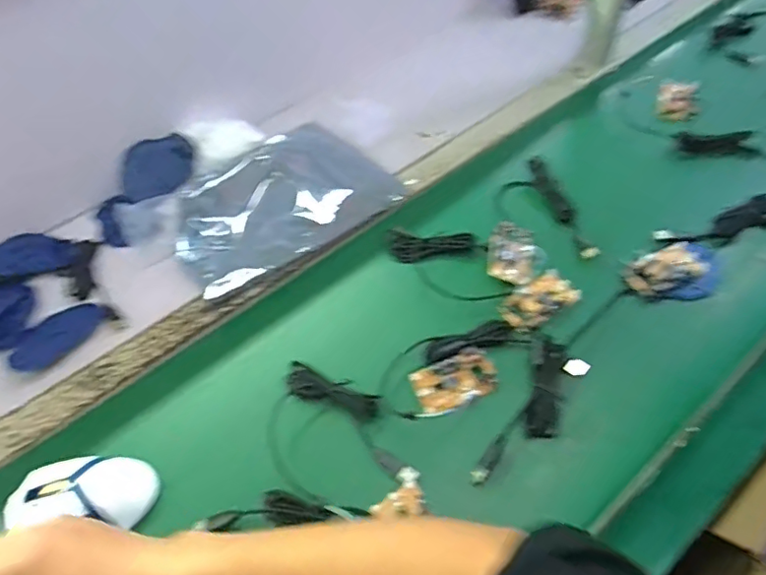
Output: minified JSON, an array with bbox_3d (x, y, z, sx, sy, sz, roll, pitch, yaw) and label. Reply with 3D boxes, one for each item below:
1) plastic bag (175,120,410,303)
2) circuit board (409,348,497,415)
[{"bbox_3d":[-0.125,-0.108,0.685,0.266,0.023,0.162,-31,73,-19],"label":"plastic bag"},{"bbox_3d":[0.070,0.091,0.539,0.077,0.010,0.047,-22,71,-12],"label":"circuit board"}]

